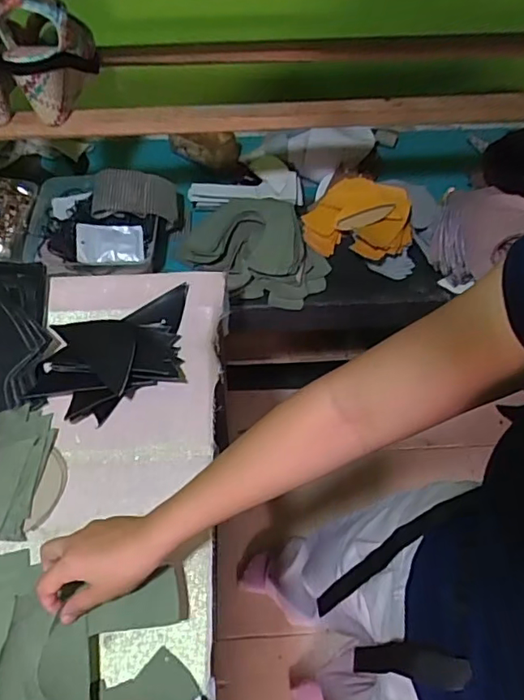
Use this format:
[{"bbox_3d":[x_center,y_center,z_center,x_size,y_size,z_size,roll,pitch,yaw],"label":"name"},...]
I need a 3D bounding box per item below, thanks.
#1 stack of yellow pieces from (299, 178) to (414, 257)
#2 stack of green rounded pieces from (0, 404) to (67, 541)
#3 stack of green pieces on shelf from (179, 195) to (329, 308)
[{"bbox_3d":[0.163,-0.218,0.907,0.168,0.049,0.159,22,59,12],"label":"stack of yellow pieces"},{"bbox_3d":[-0.274,0.121,0.579,0.125,0.034,0.140,5,58,2],"label":"stack of green rounded pieces"},{"bbox_3d":[-0.009,-0.165,0.892,0.237,0.041,0.183,11,59,5],"label":"stack of green pieces on shelf"}]

